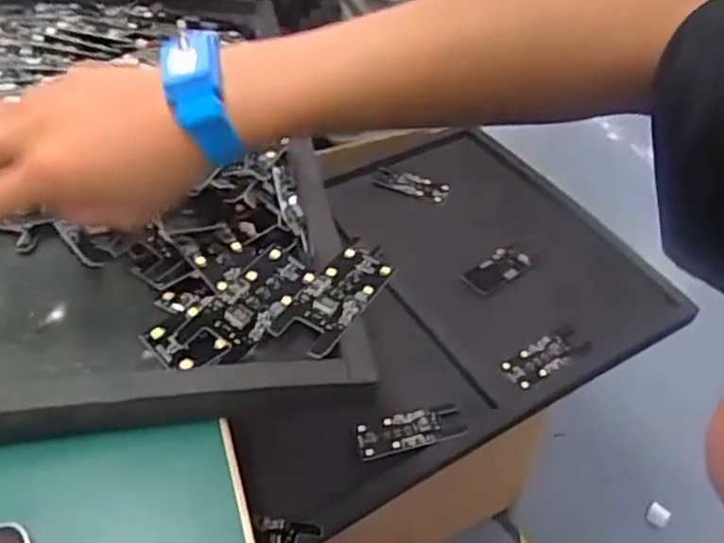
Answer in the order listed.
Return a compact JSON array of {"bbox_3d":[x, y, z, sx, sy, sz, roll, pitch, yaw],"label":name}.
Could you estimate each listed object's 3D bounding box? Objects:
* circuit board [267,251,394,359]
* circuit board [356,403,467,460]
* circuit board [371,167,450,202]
[{"bbox_3d":[-0.018,0.016,0.457,0.042,0.006,0.095,26,44,15],"label":"circuit board"},{"bbox_3d":[0.045,0.147,0.667,0.097,0.012,0.037,-8,44,-13],"label":"circuit board"},{"bbox_3d":[0.064,-0.112,0.931,0.102,0.032,0.010,12,43,-16],"label":"circuit board"}]

